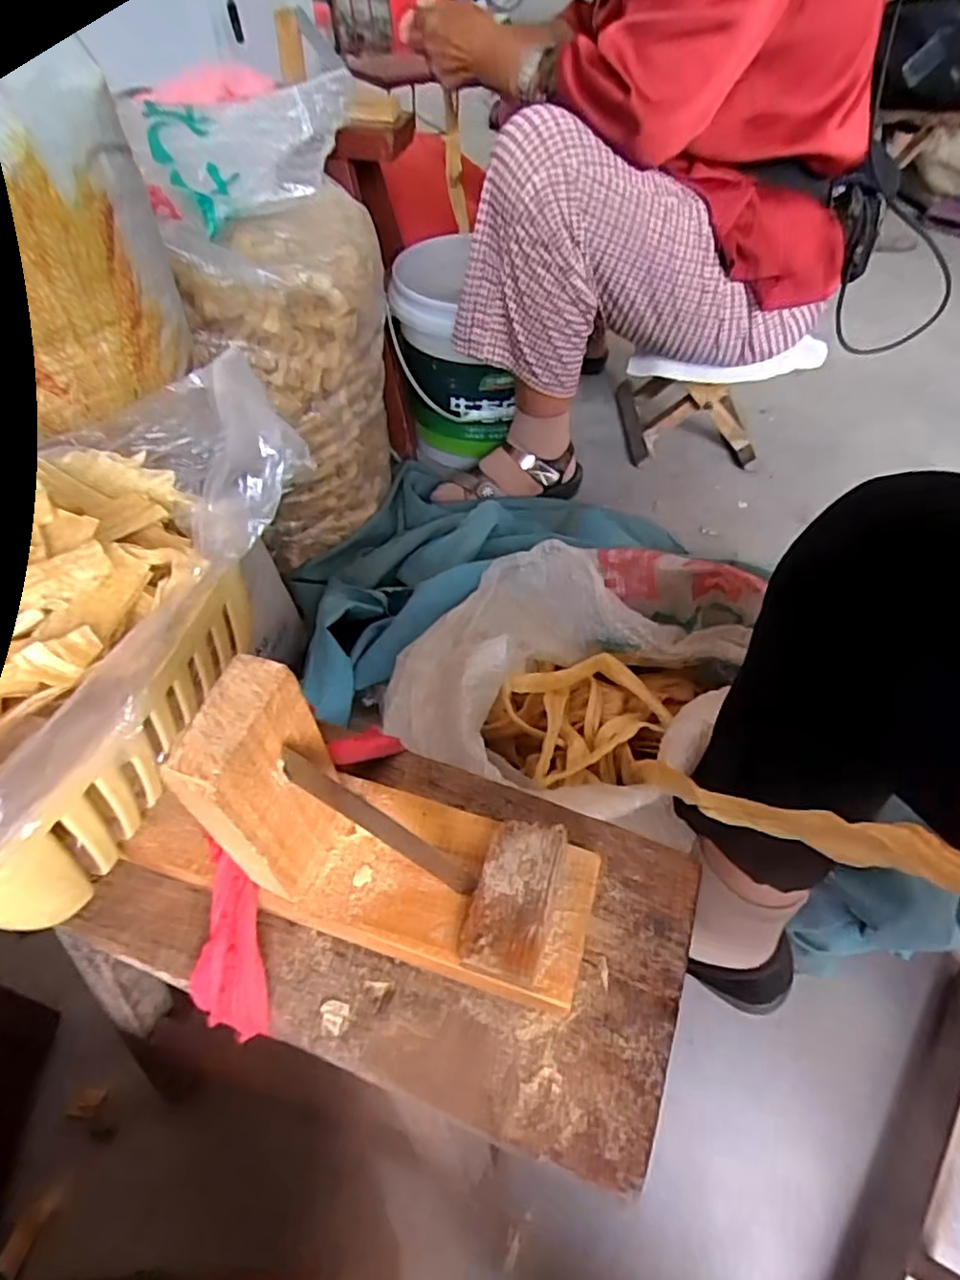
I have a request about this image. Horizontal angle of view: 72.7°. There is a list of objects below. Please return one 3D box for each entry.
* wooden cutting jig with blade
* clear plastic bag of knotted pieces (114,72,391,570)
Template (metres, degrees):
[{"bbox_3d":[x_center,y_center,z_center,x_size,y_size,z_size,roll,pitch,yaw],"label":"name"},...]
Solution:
[{"bbox_3d":[-0.019,0.060,0.221,0.142,0.102,0.057,14,51,9],"label":"wooden cutting jig with blade"},{"bbox_3d":[-0.213,-0.339,0.749,0.220,0.400,0.247,-13,51,-13],"label":"clear plastic bag of knotted pieces"}]

